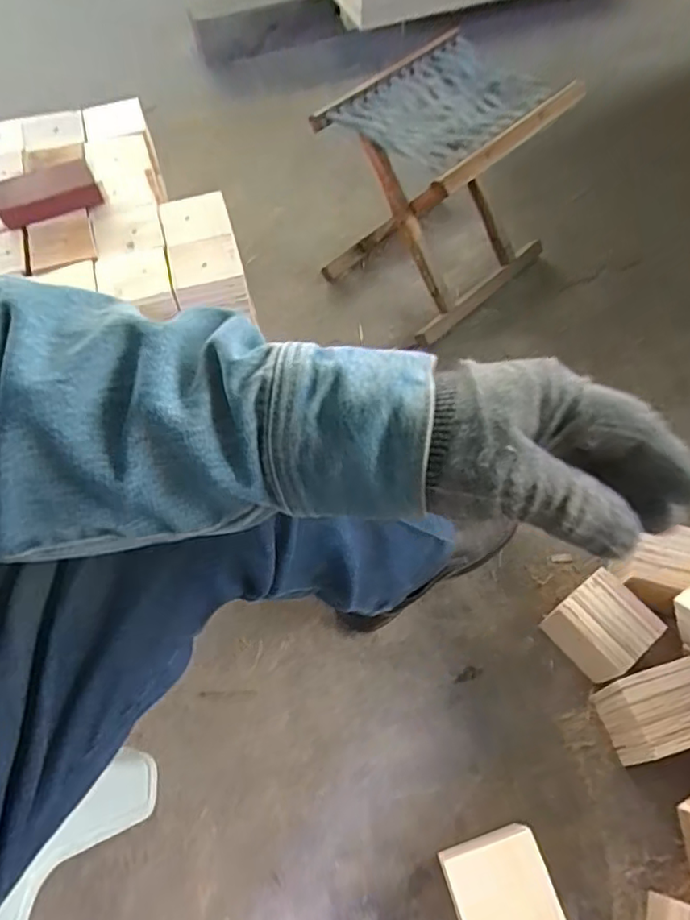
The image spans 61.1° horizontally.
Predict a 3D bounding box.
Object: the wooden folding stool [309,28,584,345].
[{"bbox_3d":[0.166,-0.494,1.063,0.355,0.321,0.327,-41,66,-18],"label":"wooden folding stool"}]

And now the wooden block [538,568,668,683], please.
[{"bbox_3d":[0.307,0.210,0.714,0.097,0.094,0.102,-33,63,-15],"label":"wooden block"}]

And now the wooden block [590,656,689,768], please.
[{"bbox_3d":[0.348,0.285,0.655,0.105,0.092,0.087,-18,61,-7],"label":"wooden block"}]

